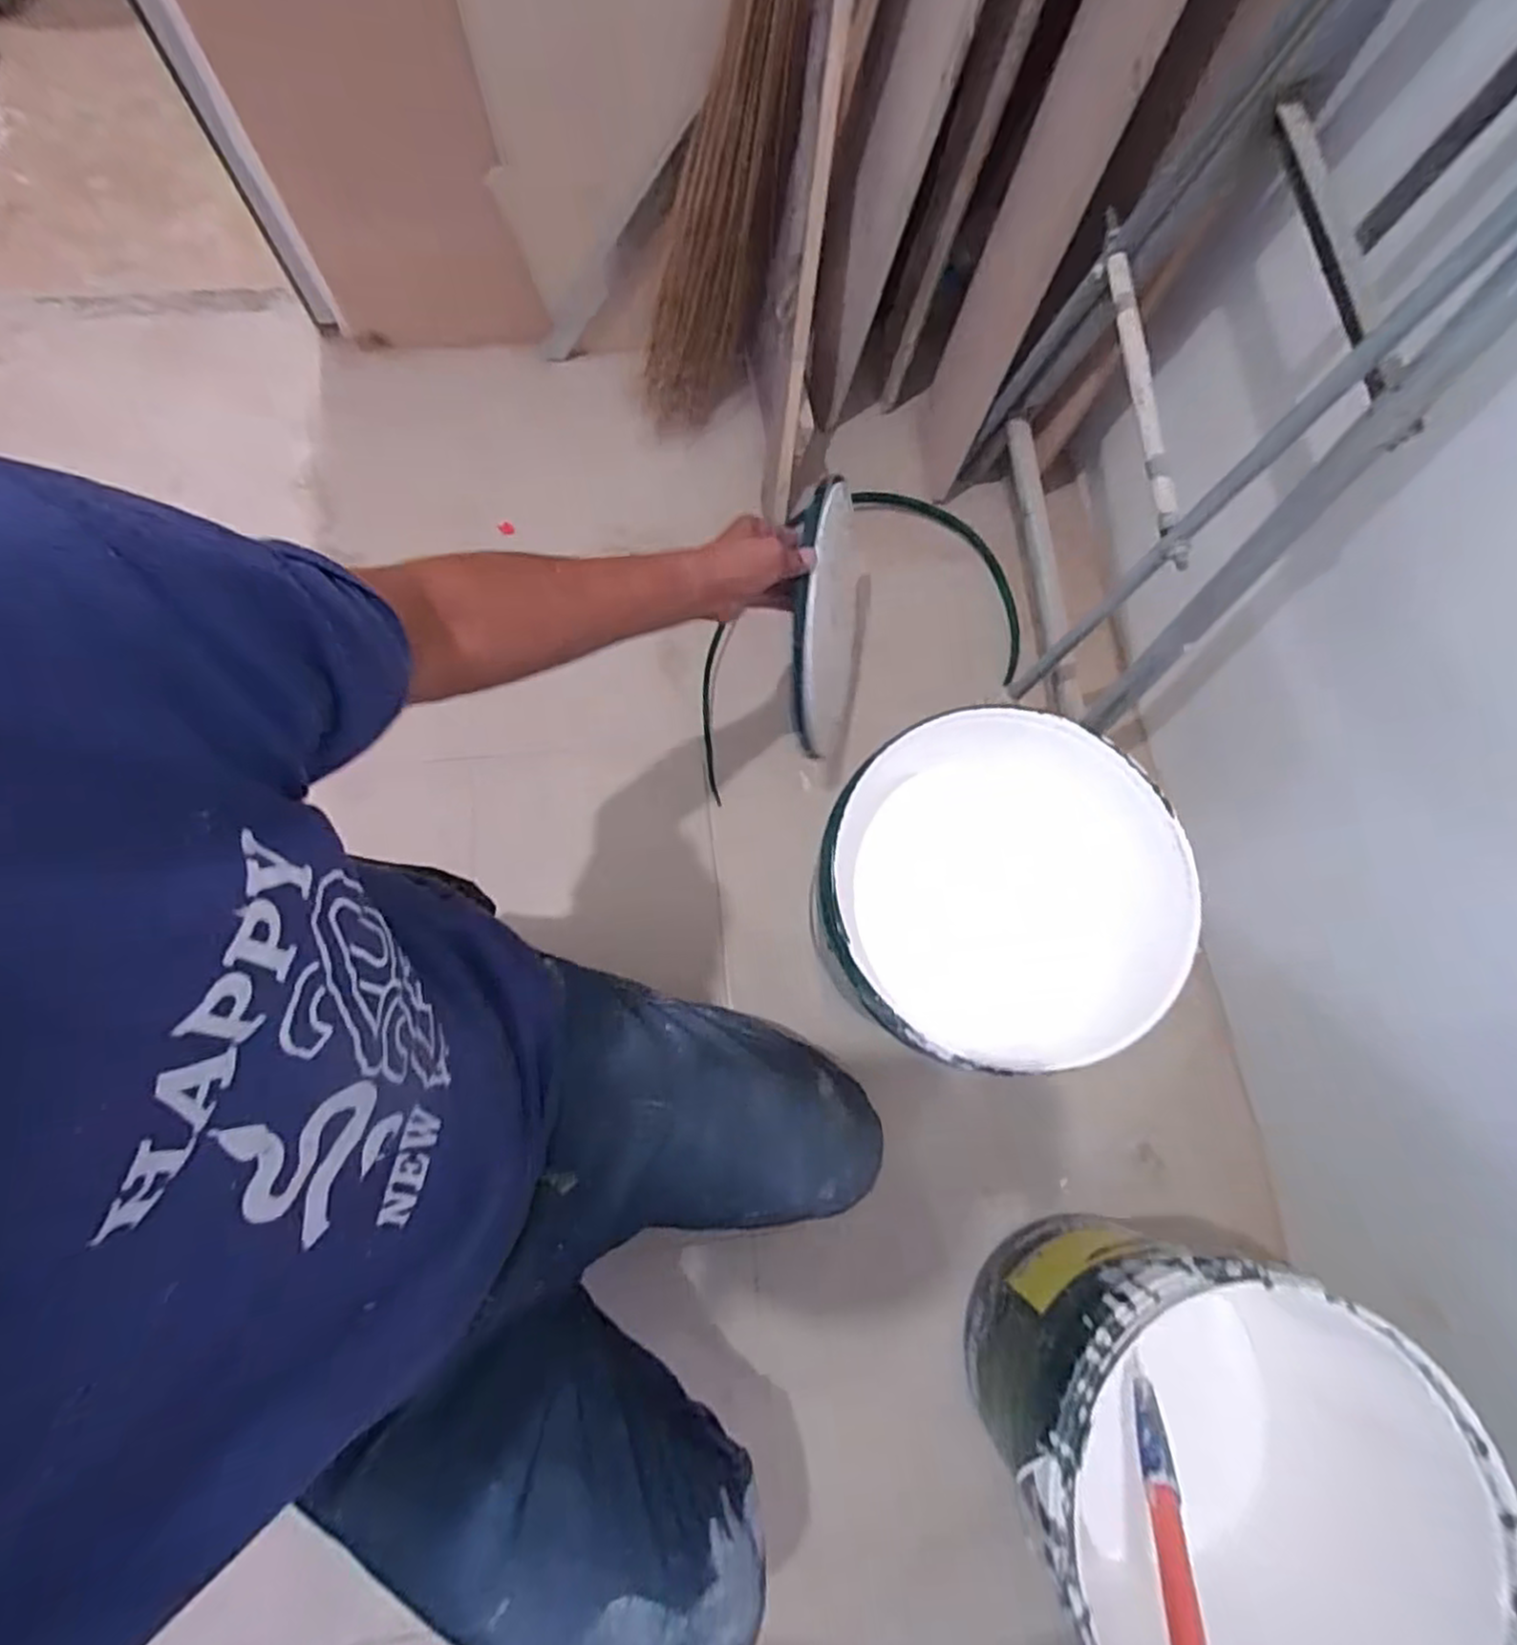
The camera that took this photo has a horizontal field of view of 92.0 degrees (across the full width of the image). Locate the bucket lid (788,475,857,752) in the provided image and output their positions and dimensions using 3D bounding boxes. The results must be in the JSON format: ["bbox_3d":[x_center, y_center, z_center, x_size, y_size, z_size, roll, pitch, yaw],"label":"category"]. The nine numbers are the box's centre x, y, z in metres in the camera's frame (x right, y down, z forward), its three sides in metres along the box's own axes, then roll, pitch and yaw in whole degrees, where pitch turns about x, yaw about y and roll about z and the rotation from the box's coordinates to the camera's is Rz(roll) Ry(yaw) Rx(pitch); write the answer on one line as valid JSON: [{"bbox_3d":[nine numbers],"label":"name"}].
[{"bbox_3d":[0.080,-0.219,0.800,0.019,0.234,0.273,7,116,19],"label":"bucket lid"}]

